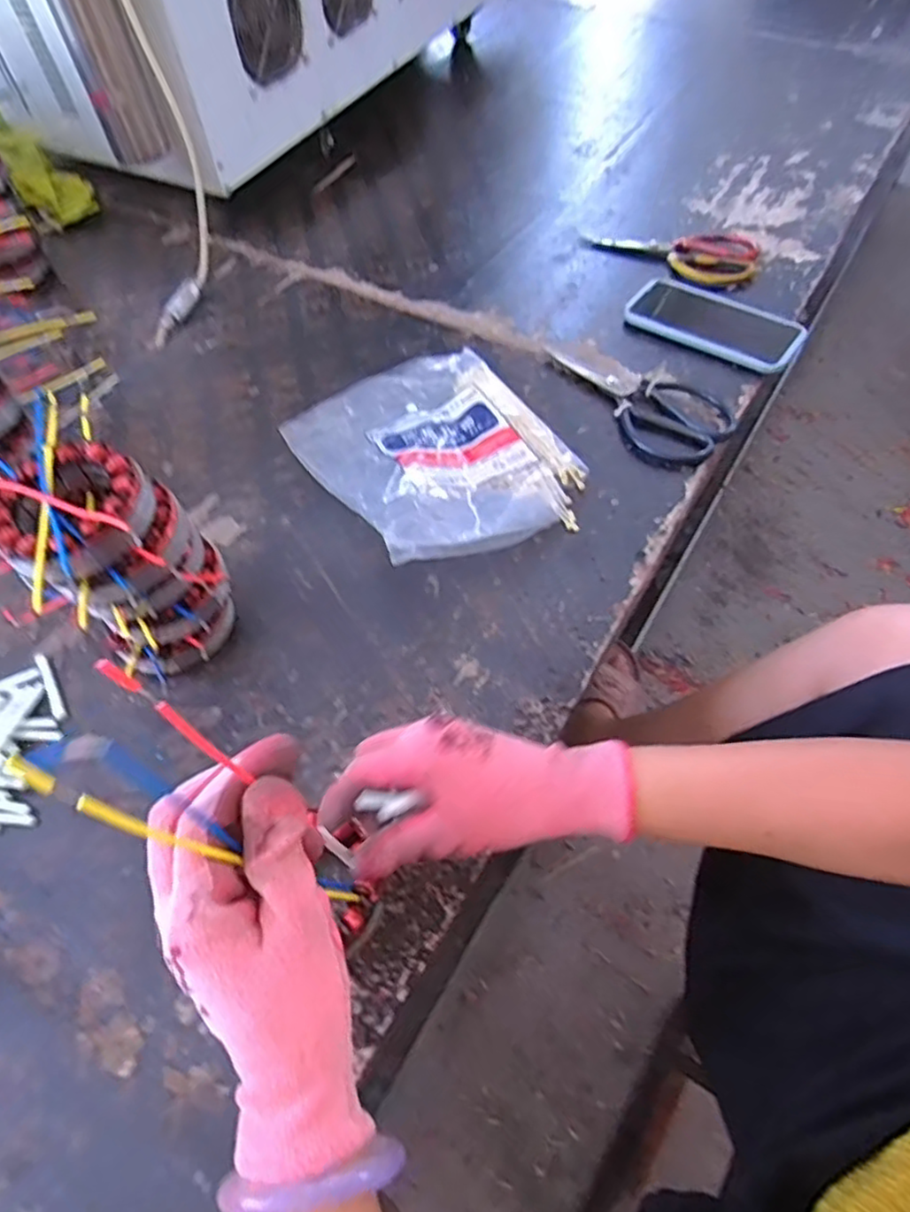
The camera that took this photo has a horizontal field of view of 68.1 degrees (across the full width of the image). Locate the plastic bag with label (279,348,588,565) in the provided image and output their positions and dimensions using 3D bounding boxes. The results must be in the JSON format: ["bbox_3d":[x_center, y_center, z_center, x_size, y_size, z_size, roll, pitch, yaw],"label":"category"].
[{"bbox_3d":[-0.018,-0.145,0.581,0.198,0.060,0.254,-29,60,-16],"label":"plastic bag with label"}]

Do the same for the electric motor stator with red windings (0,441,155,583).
[{"bbox_3d":[-0.219,-0.054,0.388,0.091,0.032,0.085,33,63,21],"label":"electric motor stator with red windings"}]

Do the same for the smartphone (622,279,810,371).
[{"bbox_3d":[0.263,-0.292,0.689,0.172,0.014,0.087,33,64,21],"label":"smartphone"}]

